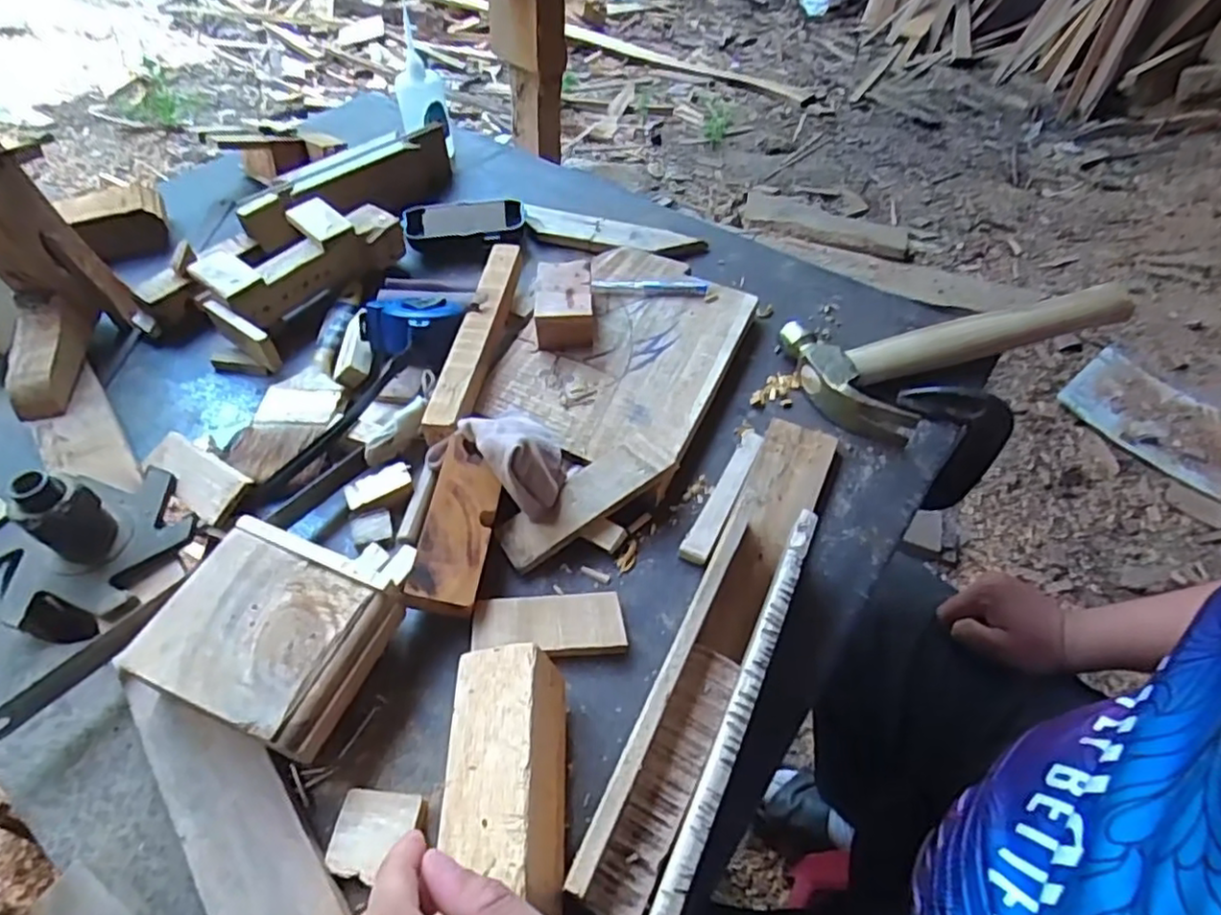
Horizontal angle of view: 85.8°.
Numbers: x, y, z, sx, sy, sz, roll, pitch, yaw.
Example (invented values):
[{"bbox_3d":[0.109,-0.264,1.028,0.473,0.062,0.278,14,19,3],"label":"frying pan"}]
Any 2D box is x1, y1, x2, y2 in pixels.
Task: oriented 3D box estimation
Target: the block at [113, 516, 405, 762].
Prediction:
[{"bbox_3d":[-0.173,0.092,0.343,0.107,0.038,0.092,20,51,12],"label":"block"}]

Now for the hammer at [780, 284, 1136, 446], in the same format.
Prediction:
[{"bbox_3d":[0.280,-0.098,0.514,0.284,0.027,0.113,-17,53,-19],"label":"hammer"}]

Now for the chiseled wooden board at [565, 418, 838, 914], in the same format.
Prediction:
[{"bbox_3d":[0.070,0.080,0.362,0.052,0.052,0.327,21,57,15],"label":"chiseled wooden board"}]

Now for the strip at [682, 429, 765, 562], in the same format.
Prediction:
[{"bbox_3d":[0.078,0.022,0.436,0.017,0.008,0.117,25,52,16],"label":"strip"}]

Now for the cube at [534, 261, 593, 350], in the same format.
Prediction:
[{"bbox_3d":[-0.034,-0.118,0.508,0.046,0.037,0.067,0,50,-5],"label":"cube"}]

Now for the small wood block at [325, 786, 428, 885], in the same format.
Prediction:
[{"bbox_3d":[-0.110,0.177,0.309,0.039,0.009,0.036,8,49,2],"label":"small wood block"}]

